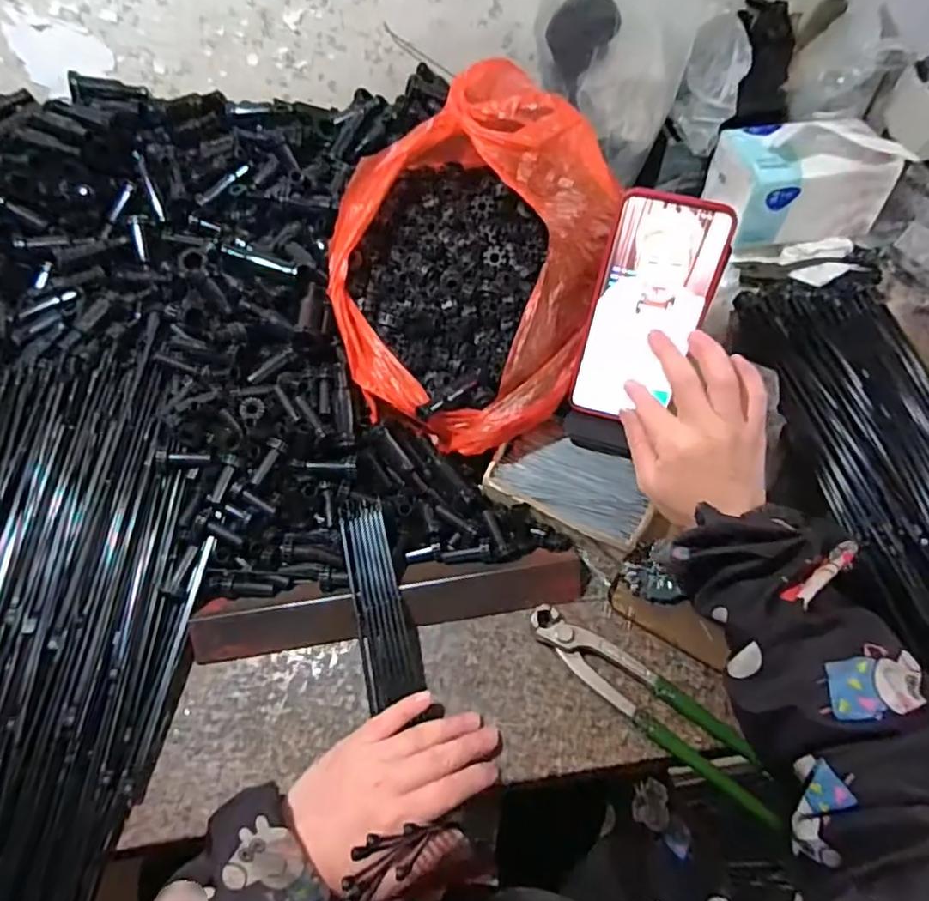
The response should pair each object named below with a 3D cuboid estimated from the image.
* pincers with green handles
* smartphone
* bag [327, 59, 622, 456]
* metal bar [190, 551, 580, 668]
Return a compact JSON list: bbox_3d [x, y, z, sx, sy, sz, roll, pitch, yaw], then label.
[{"bbox_3d":[0.129,0.174,0.429,0.190,0.019,0.038,35,65,20],"label":"pincers with green handles"},{"bbox_3d":[0.130,-0.096,0.438,0.077,0.158,0.015,15,28,8],"label":"smartphone"},{"bbox_3d":[0.006,-0.144,0.488,0.211,0.168,0.236,29,63,18],"label":"bag"},{"bbox_3d":[-0.052,0.113,0.460,0.290,0.028,0.041,-10,58,-5],"label":"metal bar"}]

